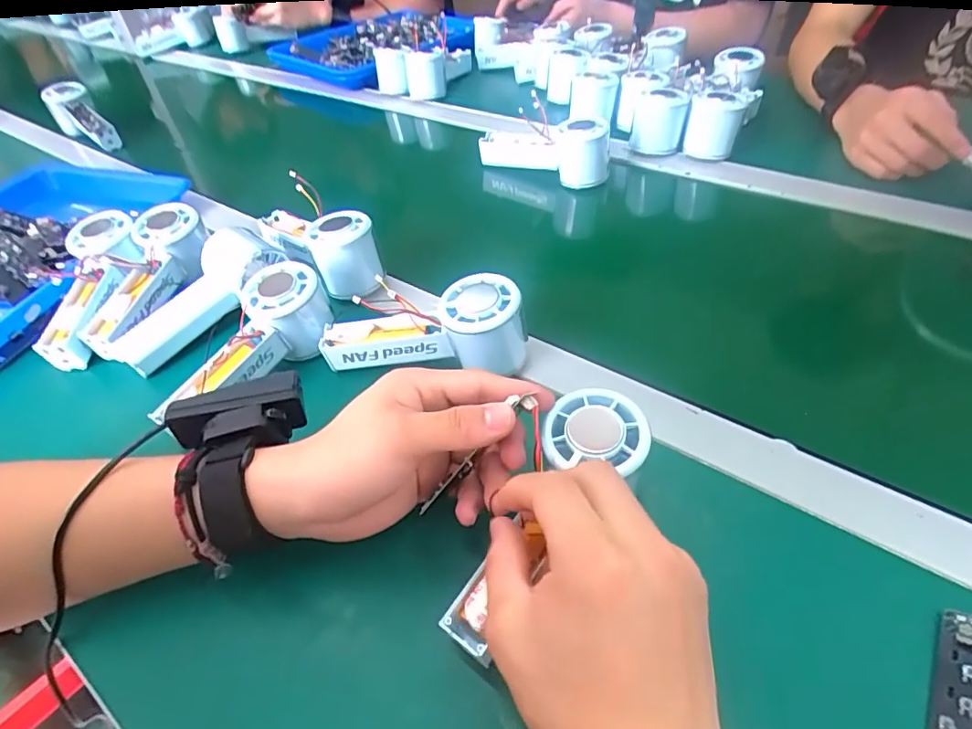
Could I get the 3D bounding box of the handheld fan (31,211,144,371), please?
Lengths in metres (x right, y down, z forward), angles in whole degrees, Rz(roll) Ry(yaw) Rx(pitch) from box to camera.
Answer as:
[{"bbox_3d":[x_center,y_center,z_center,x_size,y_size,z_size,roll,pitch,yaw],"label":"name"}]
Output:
[{"bbox_3d":[-0.338,-0.068,0.463,0.058,0.036,0.150,-2,63,5],"label":"handheld fan"}]

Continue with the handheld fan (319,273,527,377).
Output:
[{"bbox_3d":[-0.046,-0.028,0.395,0.150,0.056,0.053,4,48,11],"label":"handheld fan"}]

